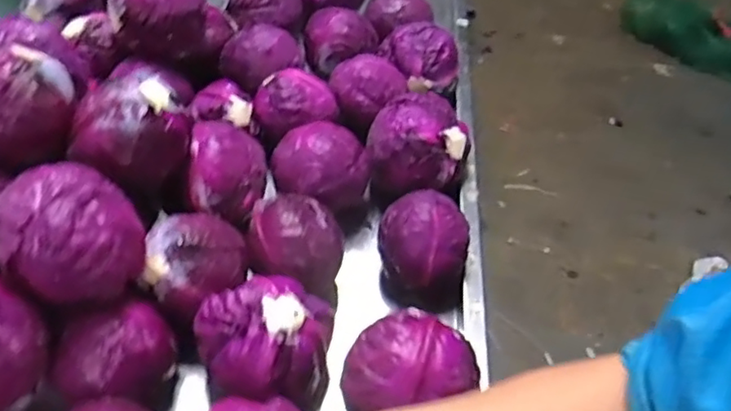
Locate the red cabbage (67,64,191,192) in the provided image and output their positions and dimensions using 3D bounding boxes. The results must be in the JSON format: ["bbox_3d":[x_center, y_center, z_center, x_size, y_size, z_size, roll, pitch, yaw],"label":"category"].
[{"bbox_3d":[-0.211,-0.069,0.578,0.099,0.080,0.093,-3,48,-9],"label":"red cabbage"}]

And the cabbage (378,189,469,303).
[{"bbox_3d":[0.058,0.039,0.641,0.087,0.087,0.080,10,47,3],"label":"cabbage"}]

